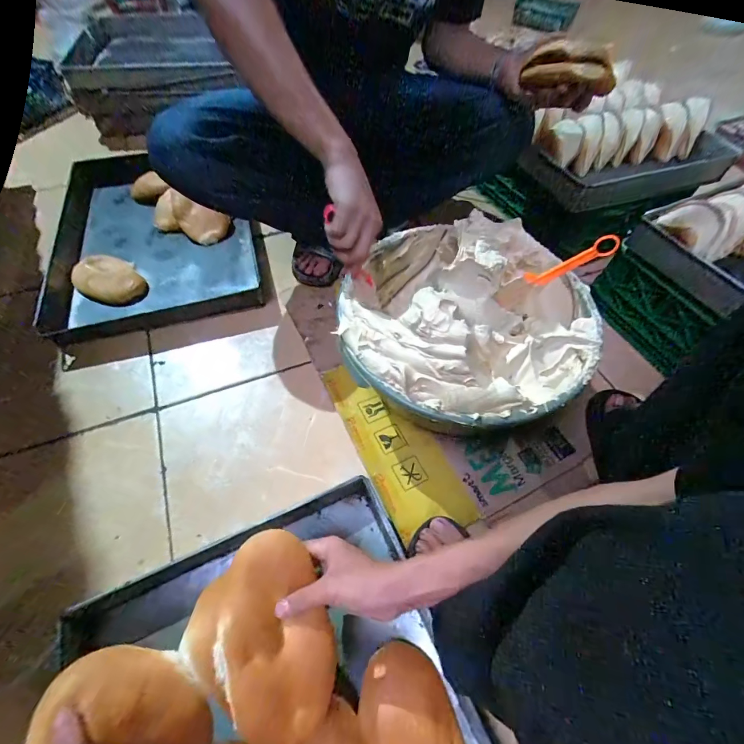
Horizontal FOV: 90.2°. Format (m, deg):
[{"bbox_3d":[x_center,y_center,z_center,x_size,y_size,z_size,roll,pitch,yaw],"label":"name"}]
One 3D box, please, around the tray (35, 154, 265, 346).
[{"bbox_3d":[-0.499,-0.326,0.872,0.452,0.051,0.537,-13,59,-8],"label":"tray"}]

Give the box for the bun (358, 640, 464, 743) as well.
[{"bbox_3d":[0.049,0.421,0.426,0.103,0.039,0.177,-18,60,-11],"label":"bun"}]

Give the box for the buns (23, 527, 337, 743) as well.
[{"bbox_3d":[-0.150,0.291,0.356,0.233,0.072,0.212,-14,87,-32],"label":"buns"}]

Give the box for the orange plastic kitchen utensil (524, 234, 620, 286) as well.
[{"bbox_3d":[0.262,-0.144,0.490,0.112,0.034,0.012,-24,50,35],"label":"orange plastic kitchen utensil"}]

